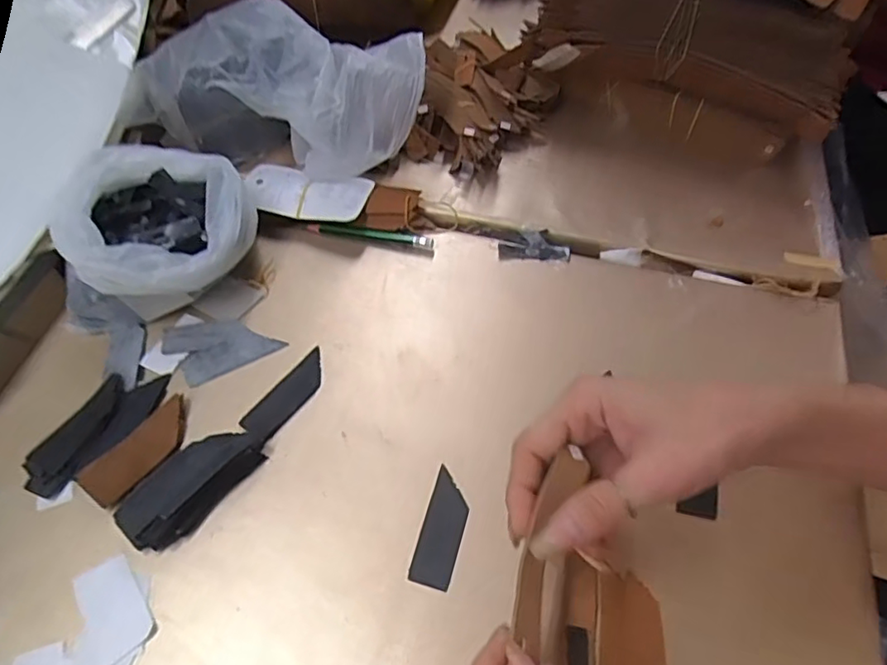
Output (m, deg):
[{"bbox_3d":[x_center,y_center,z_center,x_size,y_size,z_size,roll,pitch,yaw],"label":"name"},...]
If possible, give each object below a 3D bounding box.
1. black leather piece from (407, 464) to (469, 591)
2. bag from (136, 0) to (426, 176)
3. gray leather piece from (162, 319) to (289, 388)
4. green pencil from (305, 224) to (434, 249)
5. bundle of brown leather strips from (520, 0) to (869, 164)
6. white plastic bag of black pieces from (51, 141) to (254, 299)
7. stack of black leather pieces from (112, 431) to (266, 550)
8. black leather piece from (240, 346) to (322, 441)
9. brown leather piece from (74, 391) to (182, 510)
[{"bbox_3d":[0.000,0.108,0.332,0.023,0.004,0.063,14,56,9],"label":"black leather piece"},{"bbox_3d":[-0.119,-0.185,0.483,0.210,0.095,0.117,13,56,9],"label":"bag"},{"bbox_3d":[-0.150,0.005,0.403,0.068,0.004,0.051,-25,58,-17],"label":"gray leather piece"},{"bbox_3d":[-0.056,-0.075,0.458,0.097,0.011,0.009,9,55,6],"label":"green pencil"},{"bbox_3d":[0.202,-0.272,0.491,0.254,0.183,0.134,19,57,13],"label":"bundle of brown leather strips"},{"bbox_3d":[-0.188,-0.064,0.408,0.110,0.076,0.117,-6,55,-4],"label":"white plastic bag of black pieces"},{"bbox_3d":[-0.141,0.085,0.335,0.039,0.021,0.078,34,61,21],"label":"stack of black leather pieces"},{"bbox_3d":[-0.098,0.039,0.380,0.023,0.004,0.067,31,60,20],"label":"black leather piece"},{"bbox_3d":[-0.177,0.069,0.352,0.031,0.008,0.069,31,60,20],"label":"brown leather piece"}]

